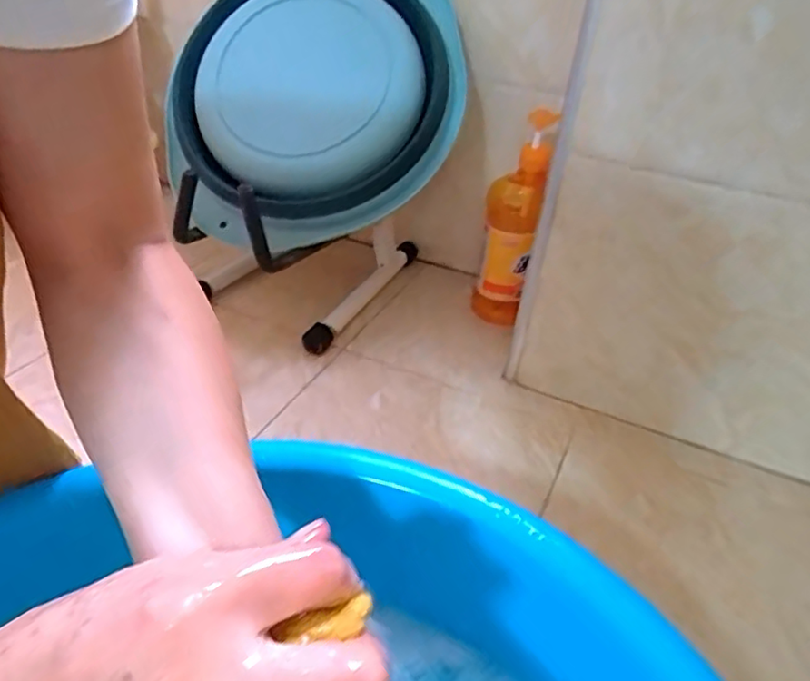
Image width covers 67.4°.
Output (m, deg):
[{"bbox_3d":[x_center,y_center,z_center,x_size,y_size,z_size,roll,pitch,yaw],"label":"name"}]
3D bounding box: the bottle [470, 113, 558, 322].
[{"bbox_3d":[0.142,-0.148,0.803,0.079,0.276,0.080,13,36,11],"label":"bottle"}]

